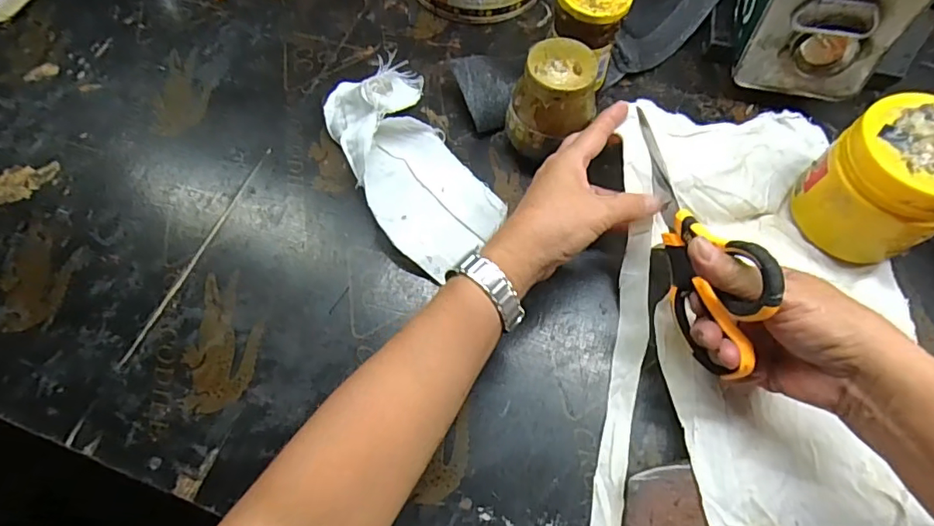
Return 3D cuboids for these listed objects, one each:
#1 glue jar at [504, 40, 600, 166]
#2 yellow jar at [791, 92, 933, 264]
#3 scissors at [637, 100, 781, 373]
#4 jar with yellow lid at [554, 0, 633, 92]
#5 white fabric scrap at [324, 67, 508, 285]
[{"bbox_3d":[0.069,-0.126,0.431,0.066,0.095,0.061,0,64,0],"label":"glue jar"},{"bbox_3d":[0.320,-0.059,0.398,0.088,0.102,0.091,0,66,-1],"label":"yellow jar"},{"bbox_3d":[0.150,-0.024,0.349,0.023,0.082,0.196,-7,61,-4],"label":"scissors"},{"bbox_3d":[0.102,-0.196,0.456,0.057,0.100,0.052,0,64,0],"label":"jar with yellow lid"},{"bbox_3d":[-0.047,-0.089,0.434,0.098,0.054,0.201,-26,69,-12],"label":"white fabric scrap"}]

